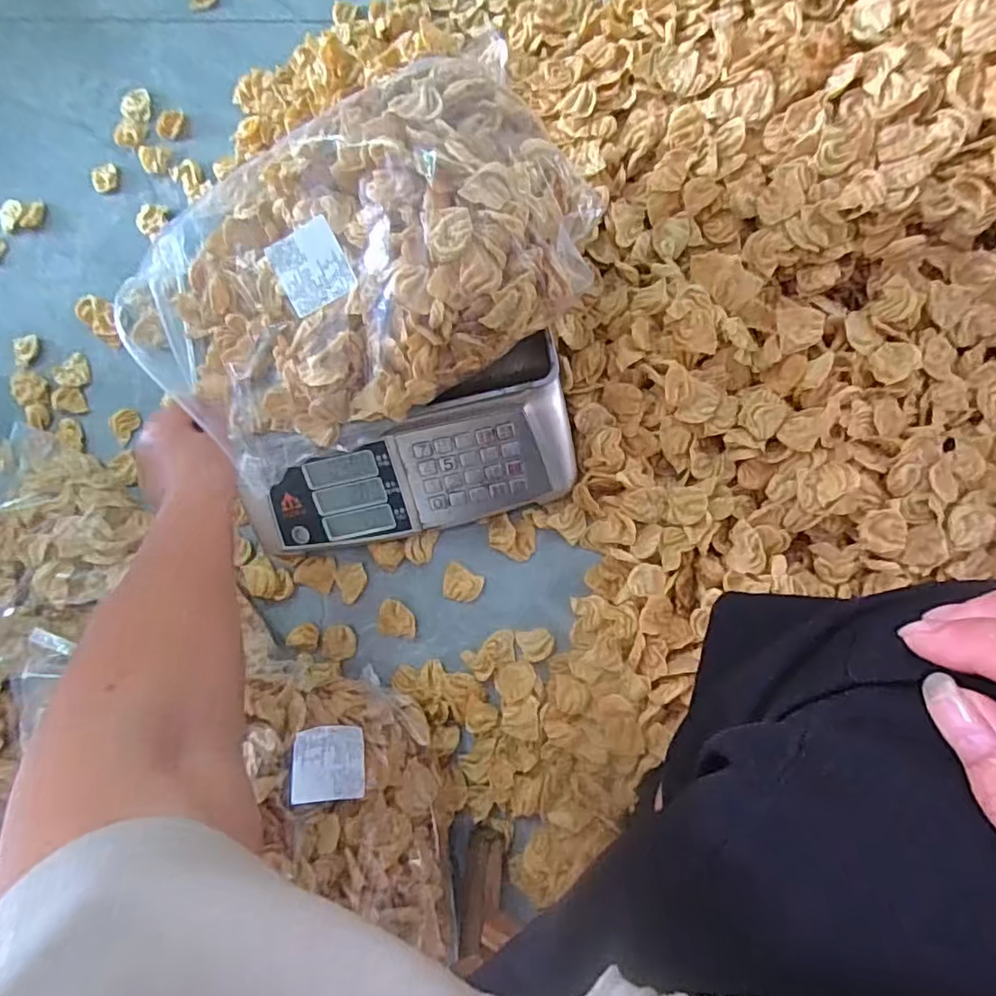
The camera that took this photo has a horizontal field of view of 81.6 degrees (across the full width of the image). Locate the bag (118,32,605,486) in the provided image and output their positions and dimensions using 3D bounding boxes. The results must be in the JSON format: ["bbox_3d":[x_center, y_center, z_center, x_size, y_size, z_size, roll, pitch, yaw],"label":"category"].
[{"bbox_3d":[-0.139,-0.201,0.492,0.405,0.110,0.269,-29,82,3],"label":"bag"}]

